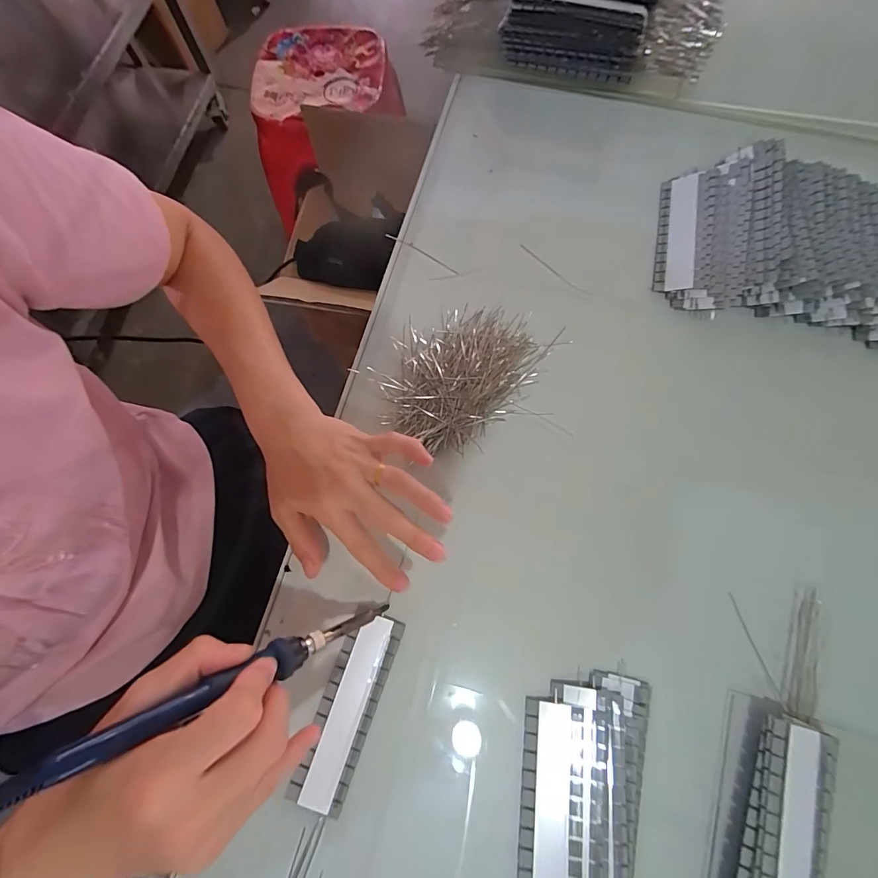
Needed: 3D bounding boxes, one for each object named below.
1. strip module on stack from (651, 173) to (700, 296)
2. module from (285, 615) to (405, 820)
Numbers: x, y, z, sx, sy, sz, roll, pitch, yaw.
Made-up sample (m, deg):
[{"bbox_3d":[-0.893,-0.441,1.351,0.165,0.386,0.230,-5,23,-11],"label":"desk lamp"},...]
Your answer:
[{"bbox_3d":[0.220,-0.193,0.401,0.032,0.008,0.129,8,71,19],"label":"strip module on stack"},{"bbox_3d":[-0.064,0.189,0.305,0.038,0.006,0.125,18,75,8],"label":"module"}]

